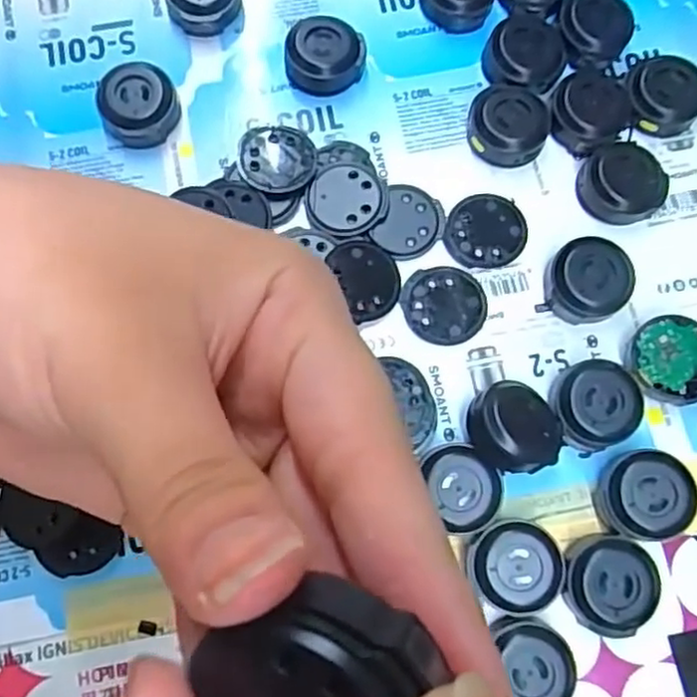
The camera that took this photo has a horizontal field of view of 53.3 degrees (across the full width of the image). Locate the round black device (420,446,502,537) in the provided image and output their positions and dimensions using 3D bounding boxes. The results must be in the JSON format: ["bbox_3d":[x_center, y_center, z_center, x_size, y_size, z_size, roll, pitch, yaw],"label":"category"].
[{"bbox_3d":[0.038,0.046,0.232,0.023,0.016,0.028,-25,77,-6],"label":"round black device"}]

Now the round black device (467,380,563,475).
[{"bbox_3d":[0.056,0.027,0.234,0.030,0.021,0.027,38,78,9],"label":"round black device"}]

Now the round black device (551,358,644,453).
[{"bbox_3d":[0.085,0.019,0.240,0.030,0.012,0.029,0,75,0],"label":"round black device"}]

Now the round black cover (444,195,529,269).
[{"bbox_3d":[0.052,-0.044,0.259,0.028,0.004,0.030,0,75,0],"label":"round black cover"}]

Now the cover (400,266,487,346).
[{"bbox_3d":[0.035,-0.016,0.251,0.030,0.004,0.028,0,75,0],"label":"cover"}]

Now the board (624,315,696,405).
[{"bbox_3d":[0.114,0.004,0.245,0.029,0.012,0.030,-27,77,-7],"label":"board"}]

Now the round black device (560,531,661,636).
[{"bbox_3d":[0.085,0.076,0.226,0.028,0.013,0.030,0,75,0],"label":"round black device"}]

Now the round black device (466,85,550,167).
[{"bbox_3d":[0.061,-0.085,0.266,0.030,0.013,0.028,0,75,0],"label":"round black device"}]

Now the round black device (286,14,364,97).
[{"bbox_3d":[-0.009,-0.115,0.273,0.029,0.016,0.026,-43,79,-10],"label":"round black device"}]

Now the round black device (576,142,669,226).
[{"bbox_3d":[0.103,-0.061,0.262,0.029,0.010,0.027,0,75,0],"label":"round black device"}]

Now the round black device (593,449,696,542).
[{"bbox_3d":[0.098,0.049,0.232,0.030,0.014,0.028,0,75,0],"label":"round black device"}]

